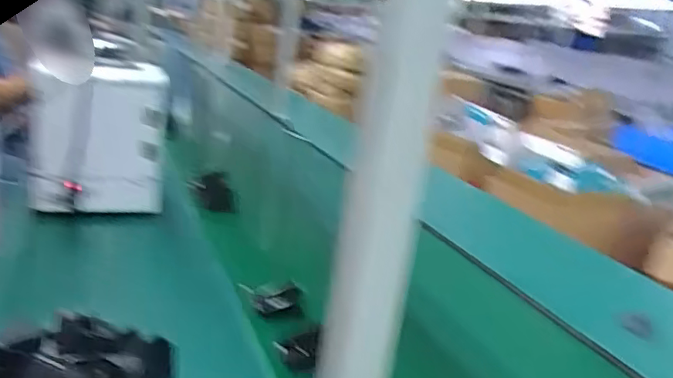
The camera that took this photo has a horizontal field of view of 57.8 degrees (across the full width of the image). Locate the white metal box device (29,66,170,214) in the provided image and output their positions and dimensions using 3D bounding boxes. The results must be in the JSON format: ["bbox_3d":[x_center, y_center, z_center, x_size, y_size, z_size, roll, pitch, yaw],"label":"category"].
[{"bbox_3d":[-0.373,-0.079,0.978,0.213,0.232,0.065,-1,19,-27],"label":"white metal box device"}]

